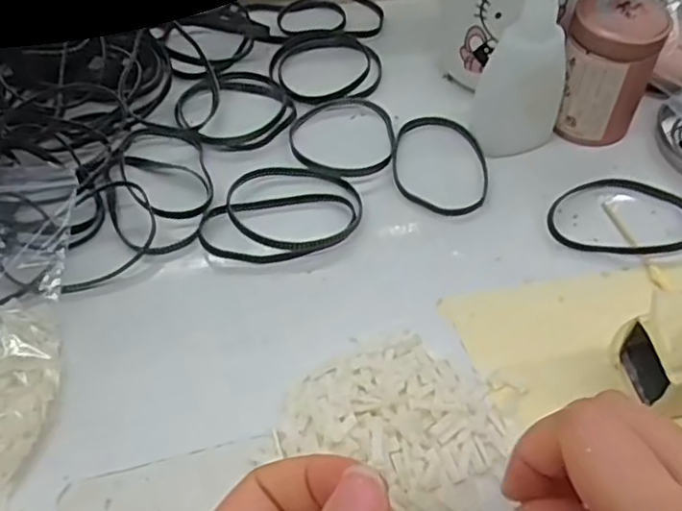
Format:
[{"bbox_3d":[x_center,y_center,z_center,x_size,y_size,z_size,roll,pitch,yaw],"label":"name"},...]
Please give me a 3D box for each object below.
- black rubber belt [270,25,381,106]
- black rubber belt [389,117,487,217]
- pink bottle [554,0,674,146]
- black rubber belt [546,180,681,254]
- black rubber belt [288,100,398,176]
[{"bbox_3d":[-0.009,-0.114,0.391,0.063,0.007,0.066,0,52,0],"label":"black rubber belt"},{"bbox_3d":[0.050,-0.048,0.342,0.049,0.005,0.064,-1,52,-2],"label":"black rubber belt"},{"bbox_3d":[0.133,-0.094,0.340,0.044,0.066,0.039,16,54,12],"label":"pink bottle"},{"bbox_3d":[0.135,-0.020,0.322,0.071,0.005,0.046,6,53,4],"label":"black rubber belt"},{"bbox_3d":[0.001,-0.063,0.355,0.056,0.004,0.062,-2,52,-2],"label":"black rubber belt"}]

